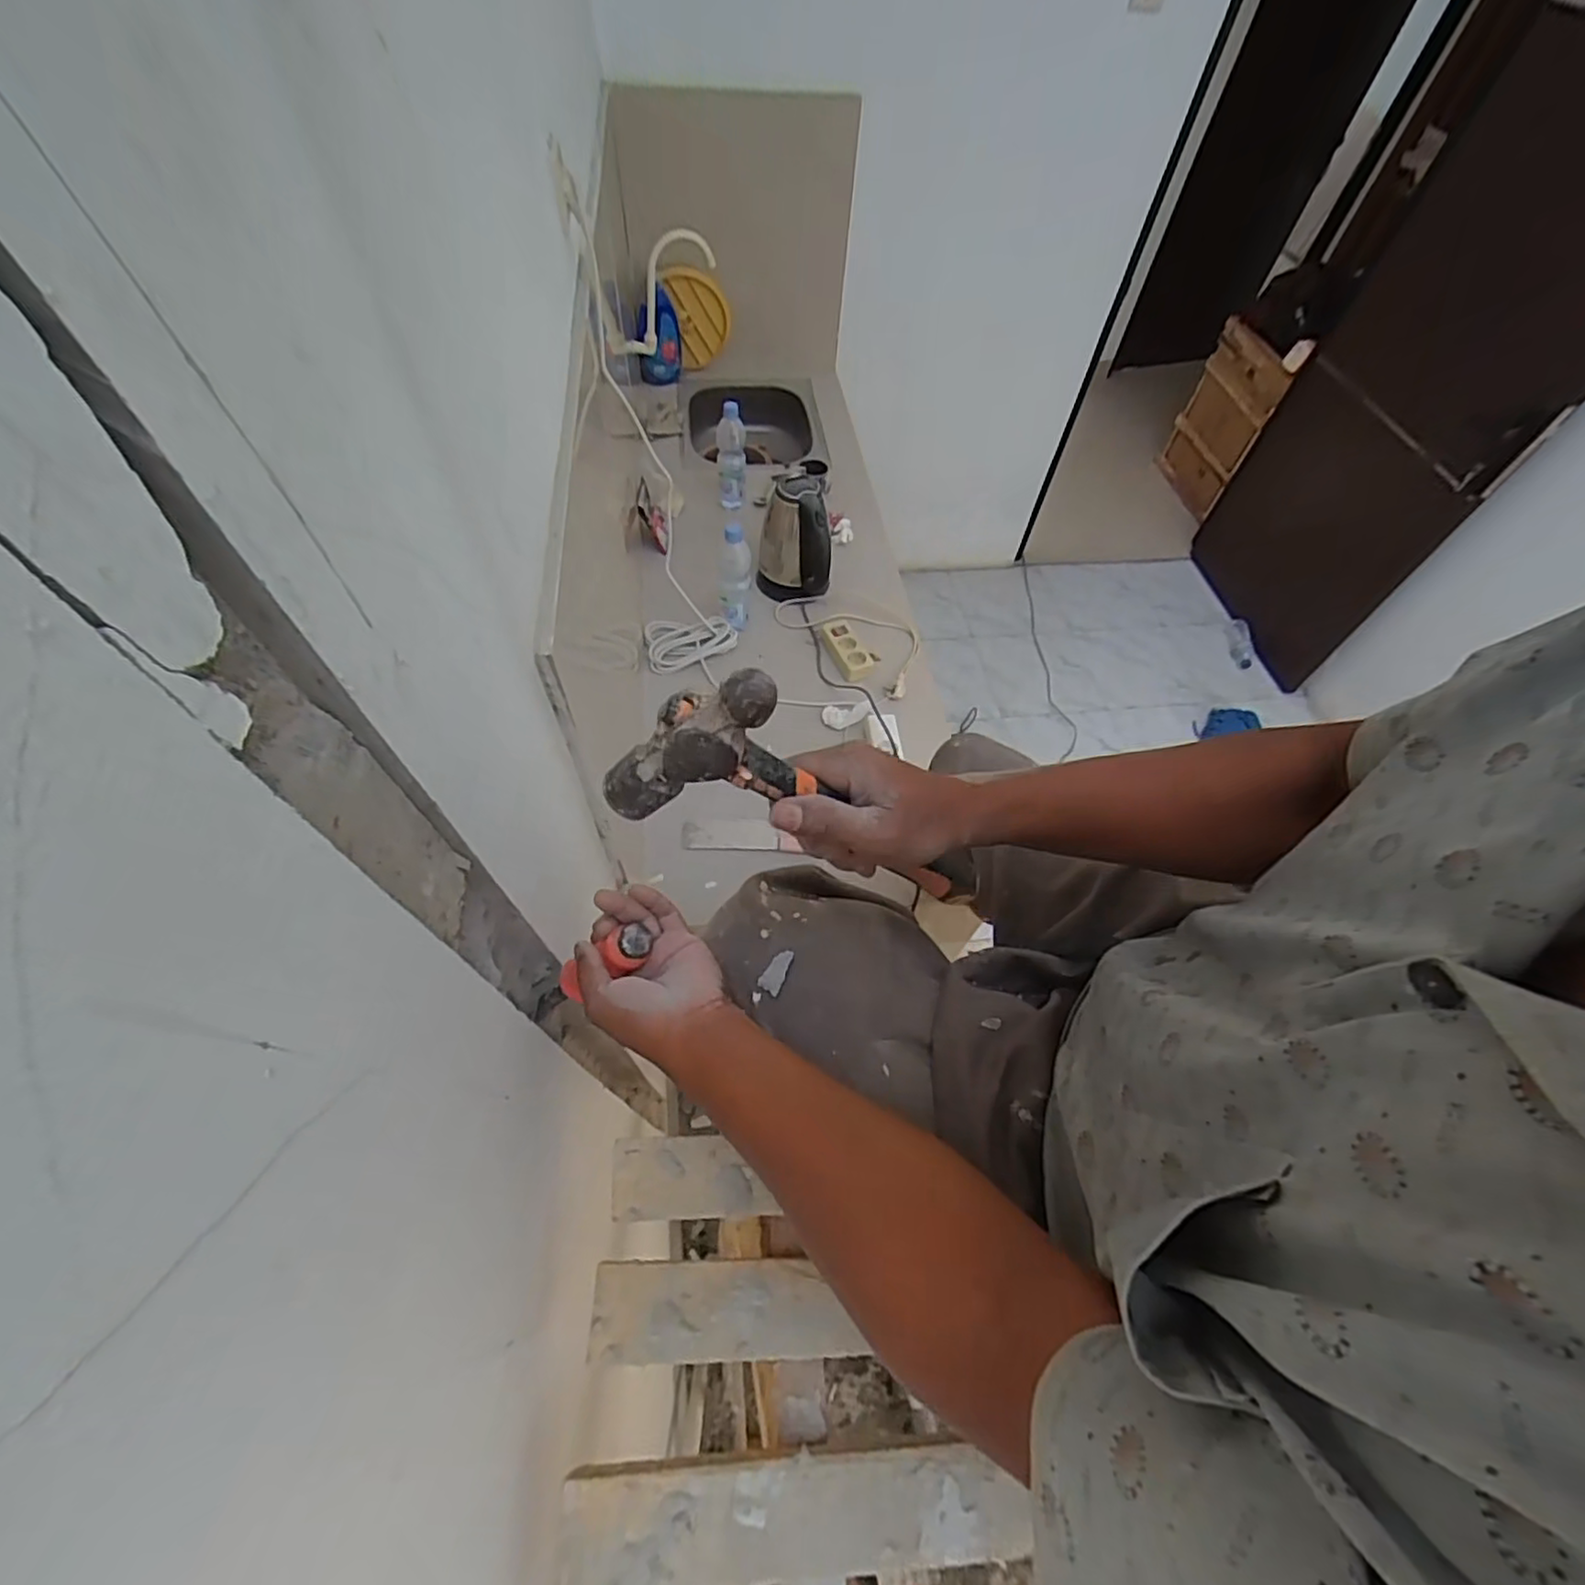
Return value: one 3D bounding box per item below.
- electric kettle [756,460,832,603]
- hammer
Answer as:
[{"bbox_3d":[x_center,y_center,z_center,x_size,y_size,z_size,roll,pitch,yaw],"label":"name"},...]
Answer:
[{"bbox_3d":[0.006,-0.534,1.409,0.152,0.234,0.176,2,56,-2],"label":"electric kettle"},{"bbox_3d":[0.028,0.020,0.408,0.268,0.105,0.030,28,45,-38],"label":"hammer"}]

